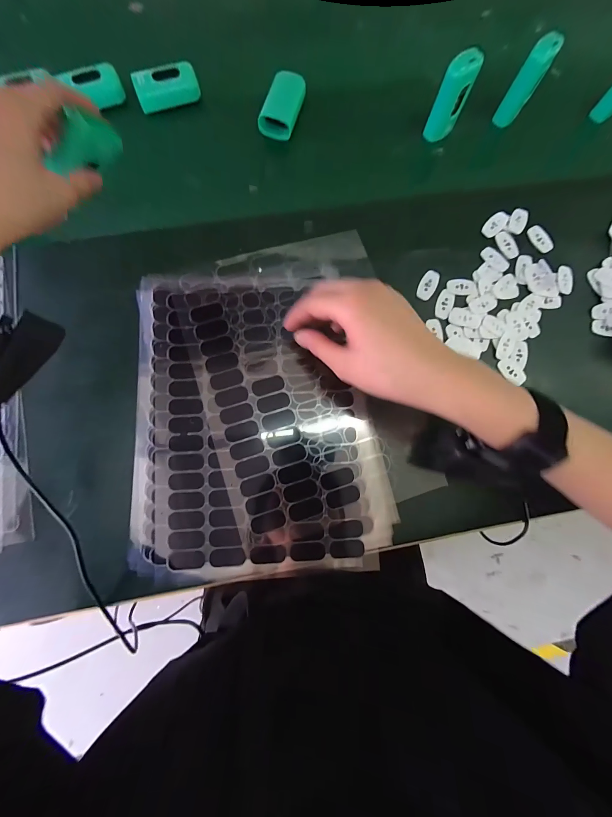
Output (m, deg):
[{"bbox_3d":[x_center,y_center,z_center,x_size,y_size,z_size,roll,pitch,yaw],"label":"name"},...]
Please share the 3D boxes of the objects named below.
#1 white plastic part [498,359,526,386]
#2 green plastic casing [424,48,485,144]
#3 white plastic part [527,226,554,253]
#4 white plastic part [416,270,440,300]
[{"bbox_3d":[0.207,-0.037,0.304,0.016,0.004,0.030,-38,84,-7],"label":"white plastic part"},{"bbox_3d":[0.152,-0.323,0.319,0.028,0.072,0.024,26,81,2],"label":"green plastic casing"},{"bbox_3d":[0.250,-0.180,0.323,0.016,0.004,0.032,-37,84,-7],"label":"white plastic part"},{"bbox_3d":[0.125,-0.126,0.310,0.017,0.005,0.031,24,81,2],"label":"white plastic part"}]

